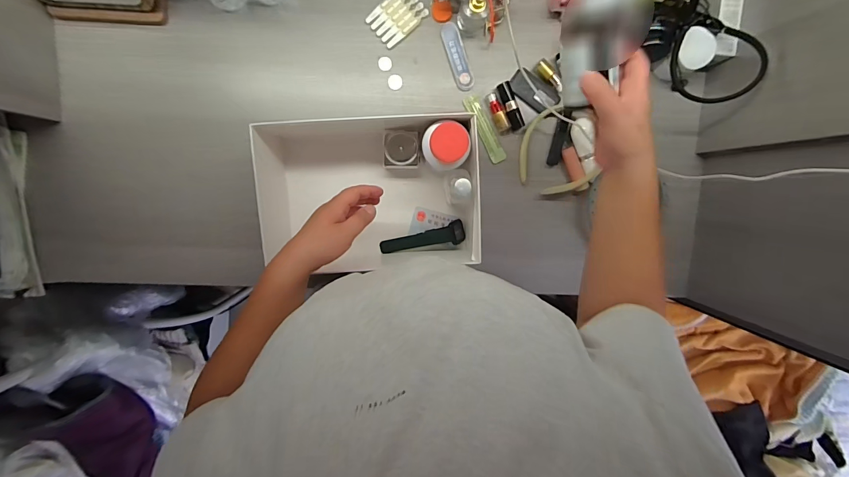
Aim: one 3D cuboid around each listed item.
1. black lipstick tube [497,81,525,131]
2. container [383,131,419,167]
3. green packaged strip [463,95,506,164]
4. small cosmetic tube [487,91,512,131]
[{"bbox_3d":[0.138,-0.212,0.586,0.022,0.015,0.076,-22,98,2],"label":"black lipstick tube"},{"bbox_3d":[-0.035,-0.136,0.563,0.052,0.050,0.054,1,98,-3],"label":"container"},{"bbox_3d":[0.097,-0.176,0.589,0.025,0.004,0.113,-27,98,3],"label":"green packaged strip"},{"bbox_3d":[0.116,-0.201,0.581,0.020,0.015,0.063,-27,98,3],"label":"small cosmetic tube"}]

